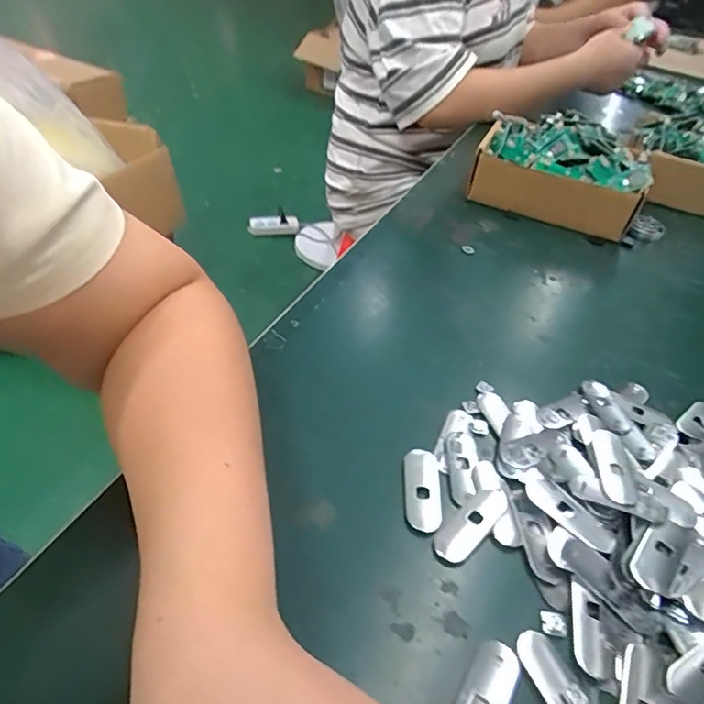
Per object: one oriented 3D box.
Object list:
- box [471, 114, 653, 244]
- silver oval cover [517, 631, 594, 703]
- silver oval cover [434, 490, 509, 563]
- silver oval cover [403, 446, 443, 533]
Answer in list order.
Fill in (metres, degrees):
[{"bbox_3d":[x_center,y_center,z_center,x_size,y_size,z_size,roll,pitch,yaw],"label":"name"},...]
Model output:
[{"bbox_3d":[0.216,-0.189,0.547,0.166,0.085,0.101,23,44,17],"label":"box"},{"bbox_3d":[0.089,0.143,0.219,0.018,0.004,0.050,-13,46,-21],"label":"silver oval cover"},{"bbox_3d":[0.063,0.089,0.274,0.018,0.004,0.051,36,49,28],"label":"silver oval cover"},{"bbox_3d":[0.040,0.075,0.287,0.019,0.004,0.052,6,42,-2],"label":"silver oval cover"}]

